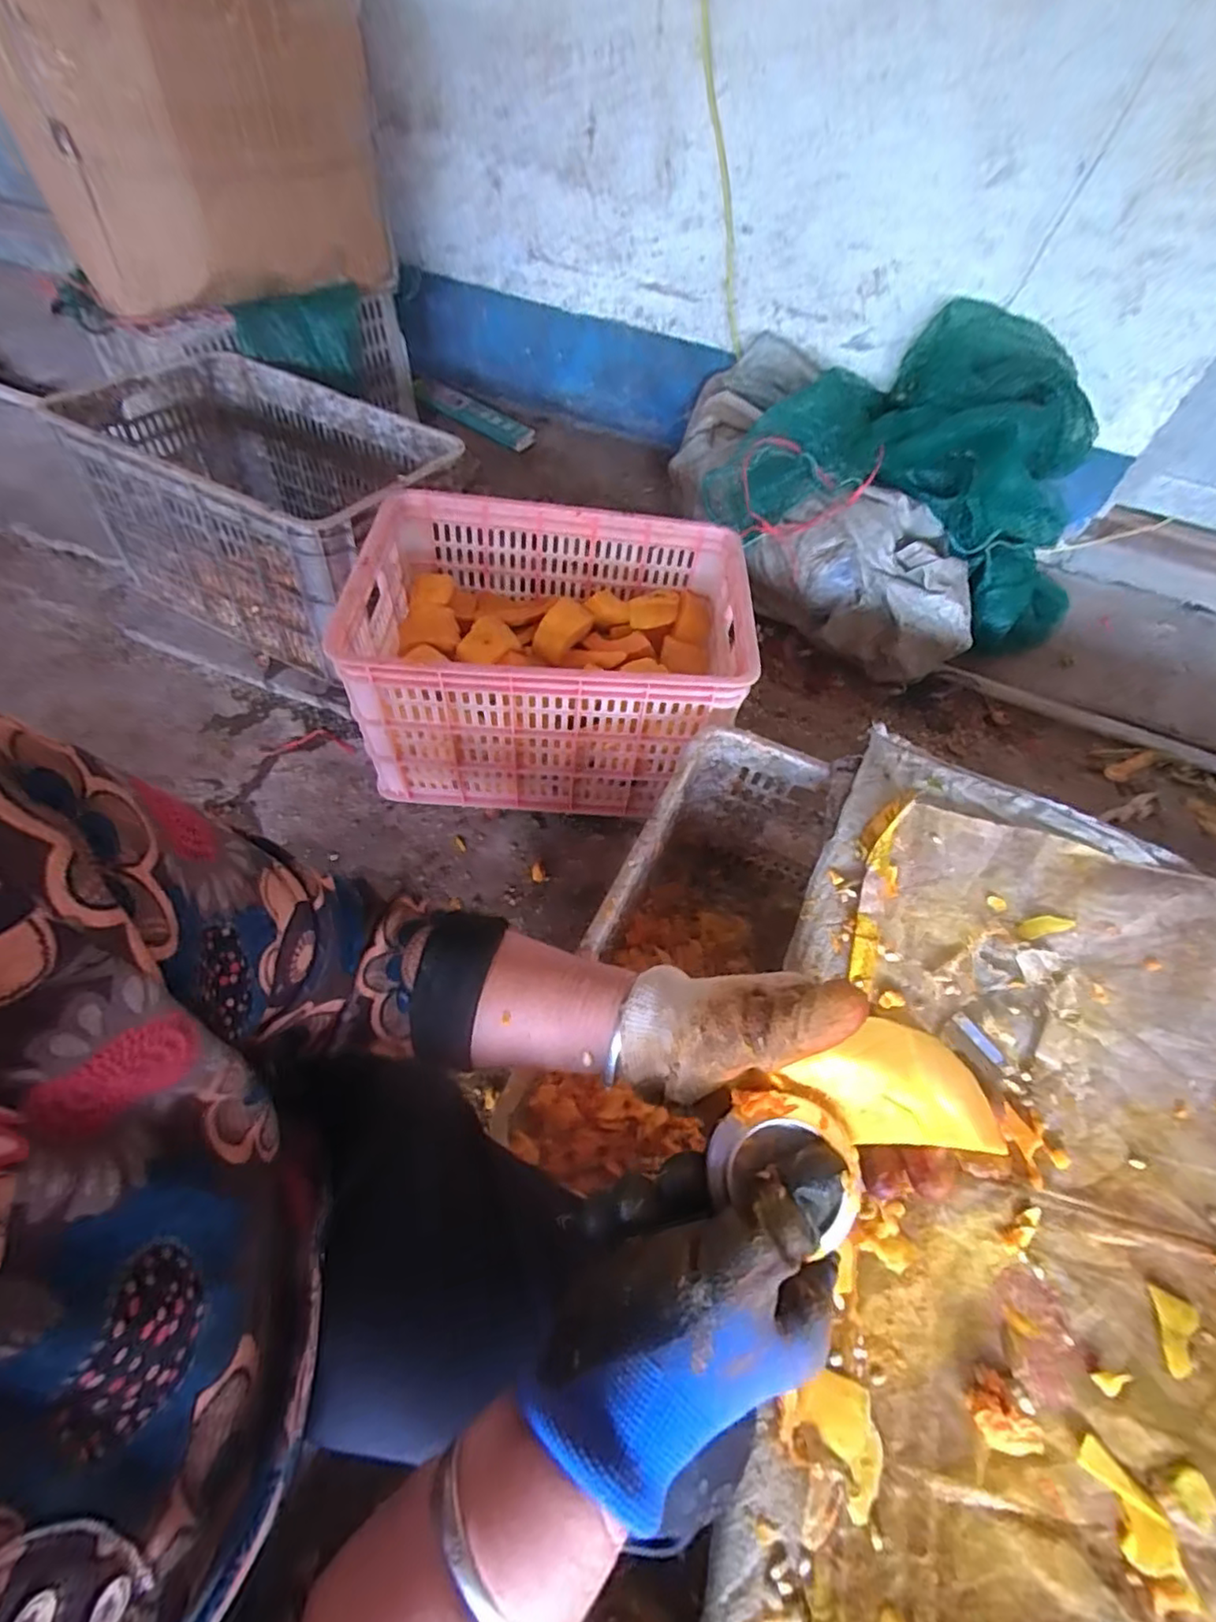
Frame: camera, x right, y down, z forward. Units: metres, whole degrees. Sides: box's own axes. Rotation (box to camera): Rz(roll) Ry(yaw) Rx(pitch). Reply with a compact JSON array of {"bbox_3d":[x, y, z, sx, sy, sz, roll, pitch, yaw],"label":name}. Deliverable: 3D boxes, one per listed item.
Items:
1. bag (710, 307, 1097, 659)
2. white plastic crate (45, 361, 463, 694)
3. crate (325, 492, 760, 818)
[{"bbox_3d":[0.583,-0.646,1.200,0.761,0.423,0.390,11,57,2],"label":"bag"},{"bbox_3d":[-0.565,-0.504,1.071,0.608,0.295,0.423,22,58,9],"label":"white plastic crate"},{"bbox_3d":[-0.077,-0.219,0.936,0.502,0.290,0.372,6,57,-1],"label":"crate"}]

